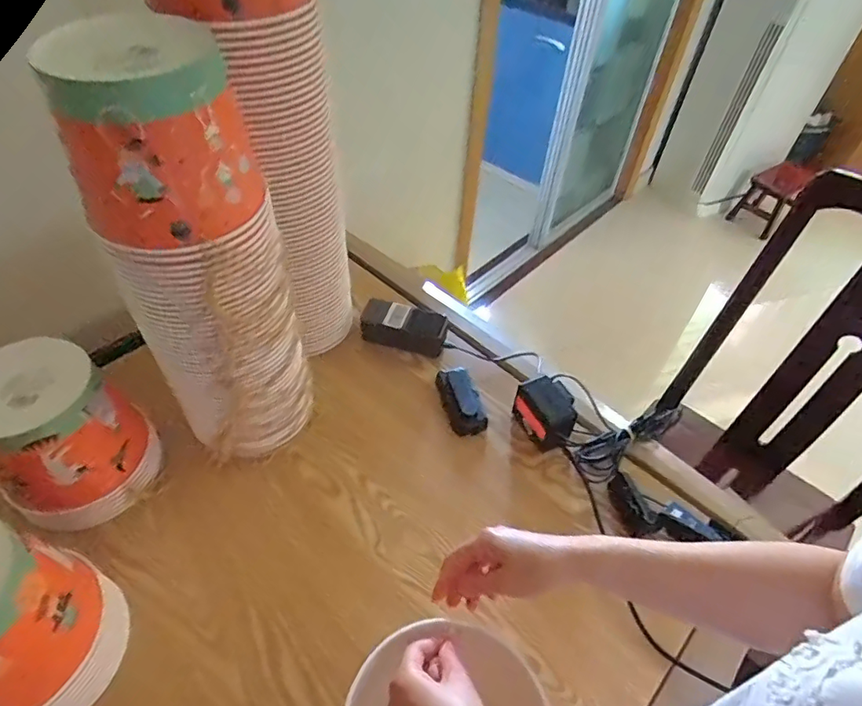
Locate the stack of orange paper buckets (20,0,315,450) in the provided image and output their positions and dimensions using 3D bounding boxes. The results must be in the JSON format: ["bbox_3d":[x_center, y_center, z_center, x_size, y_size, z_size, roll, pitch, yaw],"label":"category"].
[{"bbox_3d":[-0.228,-0.059,0.557,0.133,0.469,0.134,19,50,13],"label":"stack of orange paper buckets"}]

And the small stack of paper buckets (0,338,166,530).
[{"bbox_3d":[-0.404,0.093,0.593,0.135,0.175,0.149,36,55,26],"label":"small stack of paper buckets"}]

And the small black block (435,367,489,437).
[{"bbox_3d":[0.044,0.067,0.766,0.053,0.025,0.104,-13,50,-15],"label":"small black block"}]

